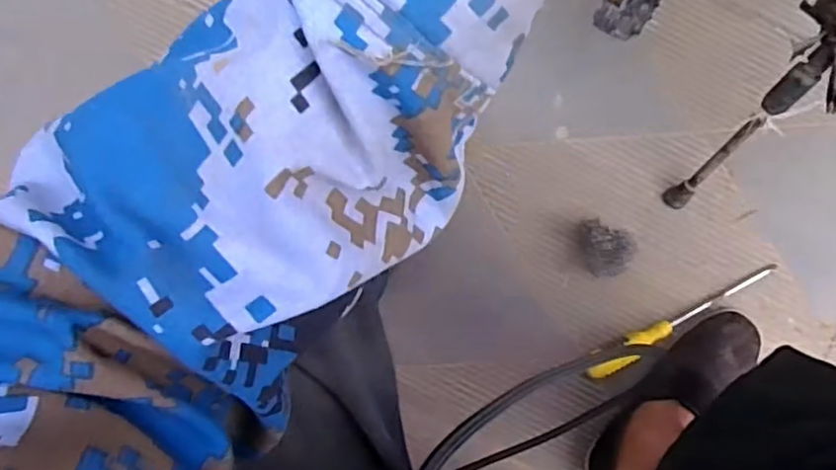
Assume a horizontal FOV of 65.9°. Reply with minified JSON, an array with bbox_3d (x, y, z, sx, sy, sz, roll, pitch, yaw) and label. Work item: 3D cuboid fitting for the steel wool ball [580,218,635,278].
[{"bbox_3d":[0.209,0.017,0.737,0.063,0.043,0.060,0,84,2],"label":"steel wool ball"}]

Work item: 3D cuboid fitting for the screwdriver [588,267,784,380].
[{"bbox_3d":[0.313,0.097,0.760,0.255,0.020,0.026,-32,84,-1],"label":"screwdriver"}]

